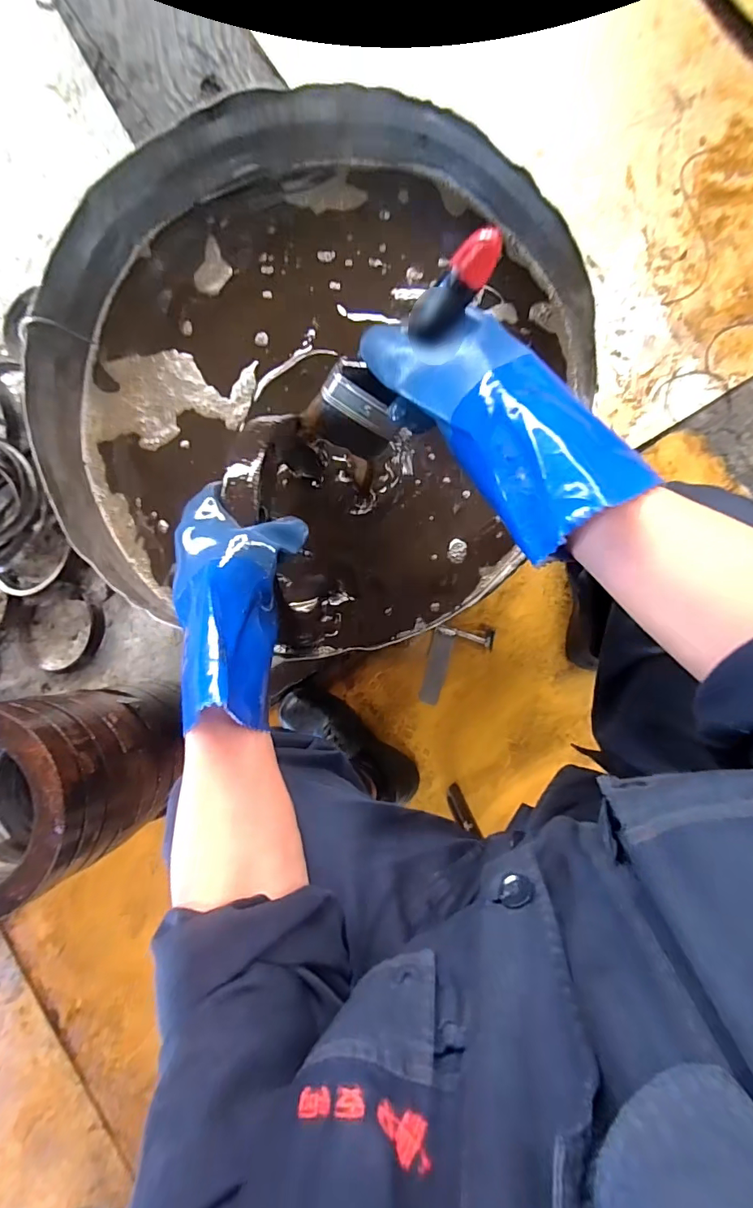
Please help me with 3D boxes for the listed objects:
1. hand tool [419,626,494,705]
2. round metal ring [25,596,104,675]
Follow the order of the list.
[{"bbox_3d":[0.137,0.107,0.821,0.100,0.012,0.144,13,89,9],"label":"hand tool"},{"bbox_3d":[-0.586,0.059,0.902,0.153,0.026,0.136,14,89,9],"label":"round metal ring"}]

